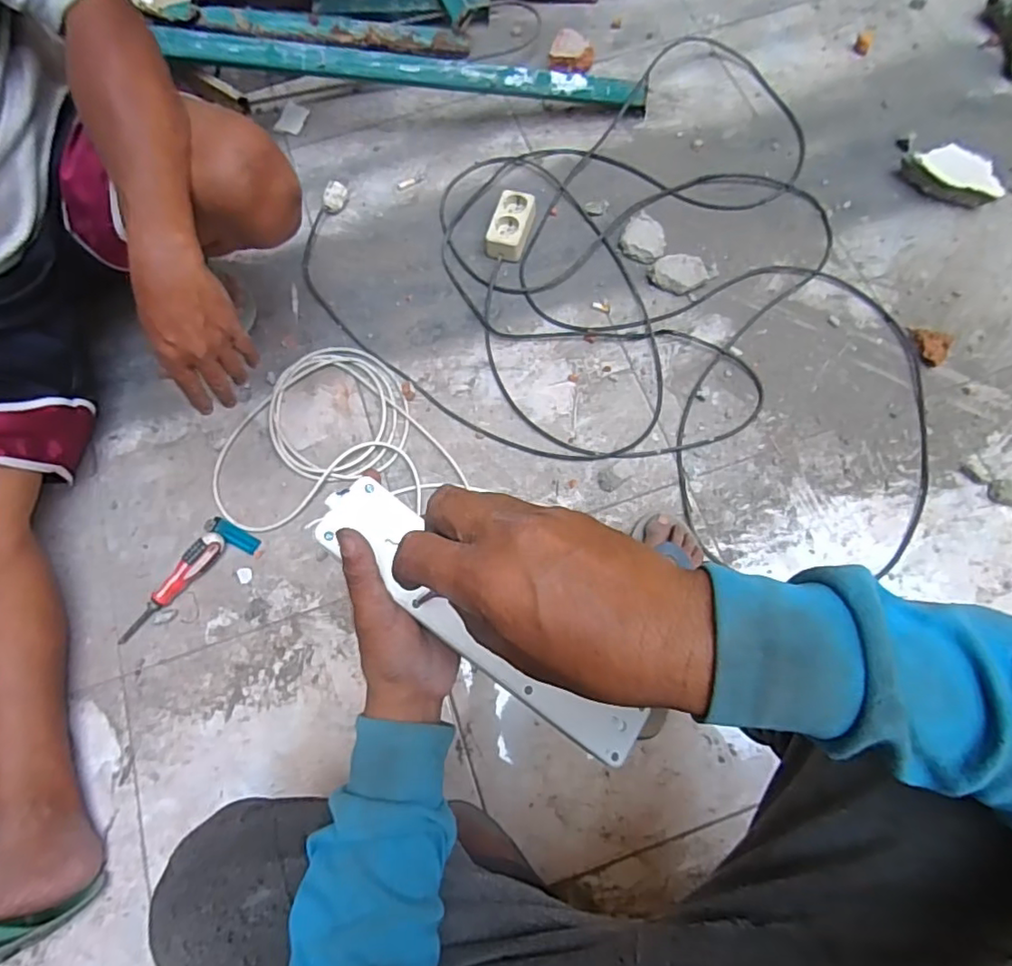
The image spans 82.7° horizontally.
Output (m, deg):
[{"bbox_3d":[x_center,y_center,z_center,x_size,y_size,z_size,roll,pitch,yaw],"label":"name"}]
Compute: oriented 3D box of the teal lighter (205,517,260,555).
[{"bbox_3d":[-0.377,0.070,0.791,0.075,0.016,0.026,27,74,10],"label":"teal lighter"}]

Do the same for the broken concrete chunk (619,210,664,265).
[{"bbox_3d":[0.222,-0.392,0.917,0.071,0.016,0.091,26,74,10],"label":"broken concrete chunk"}]

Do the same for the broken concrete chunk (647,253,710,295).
[{"bbox_3d":[0.265,-0.322,0.889,0.084,0.028,0.058,27,74,10],"label":"broken concrete chunk"}]

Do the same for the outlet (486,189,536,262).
[{"bbox_3d":[0.009,-0.409,0.921,0.062,0.035,0.110,13,72,5],"label":"outlet"}]

